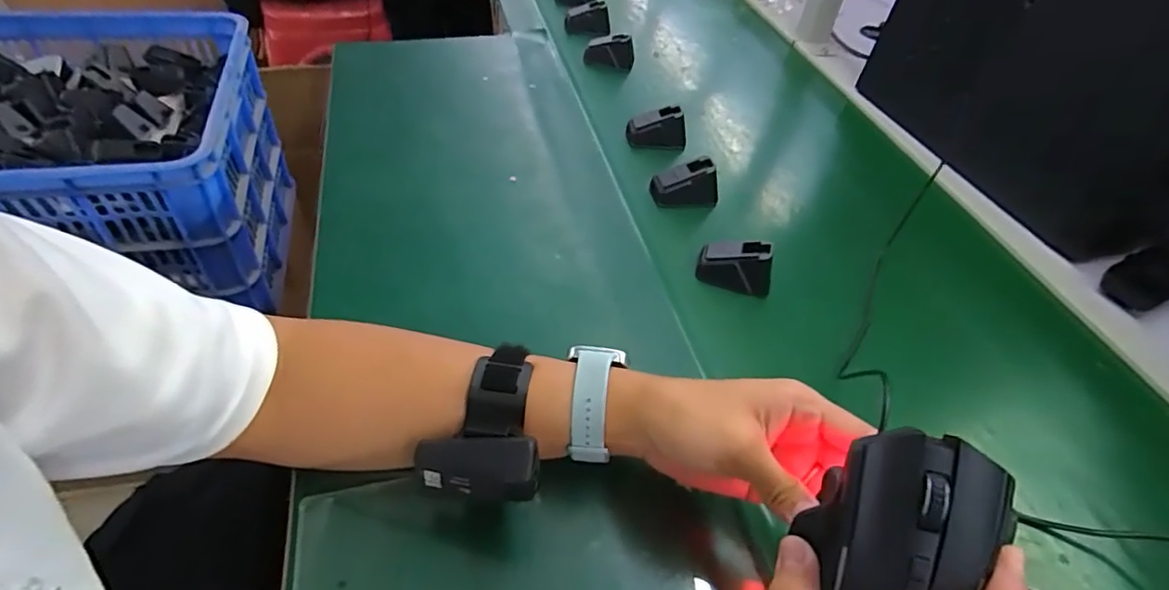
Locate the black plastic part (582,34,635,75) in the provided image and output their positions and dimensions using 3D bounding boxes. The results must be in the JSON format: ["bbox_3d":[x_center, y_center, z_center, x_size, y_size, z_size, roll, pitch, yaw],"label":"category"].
[{"bbox_3d":[0.036,-0.345,0.828,0.068,0.044,0.023,11,46,3],"label":"black plastic part"}]

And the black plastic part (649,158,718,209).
[{"bbox_3d":[0.106,-0.114,0.614,0.066,0.042,0.034,1,46,-7],"label":"black plastic part"}]

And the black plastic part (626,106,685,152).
[{"bbox_3d":[0.086,-0.199,0.696,0.068,0.049,0.024,4,46,-4],"label":"black plastic part"}]

